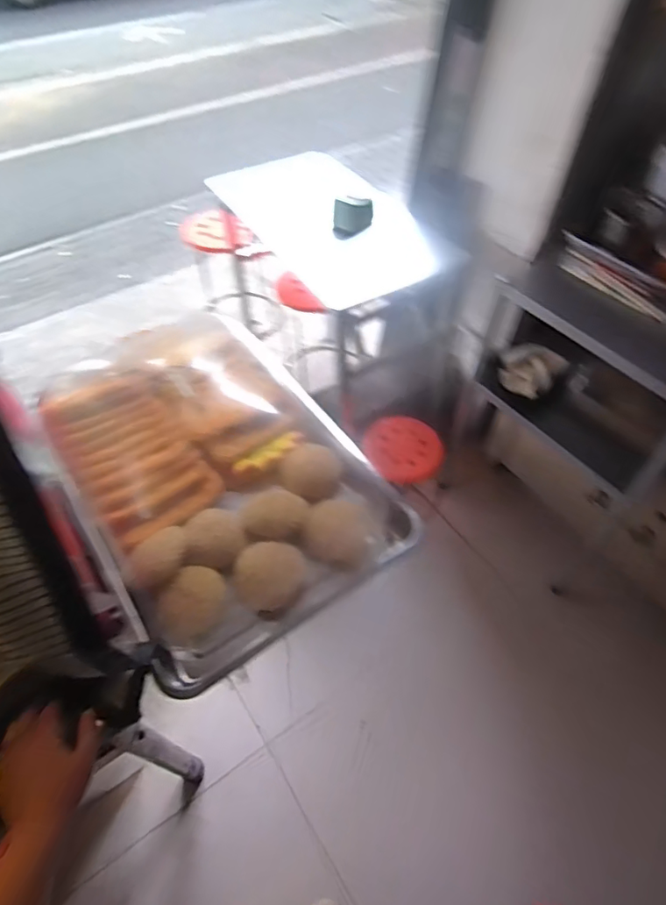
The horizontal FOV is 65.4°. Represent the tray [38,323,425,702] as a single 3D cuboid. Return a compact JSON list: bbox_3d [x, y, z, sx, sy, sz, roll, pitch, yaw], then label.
[{"bbox_3d":[-0.179,0.023,0.780,0.366,0.120,0.530,-30,58,-21],"label":"tray"}]

